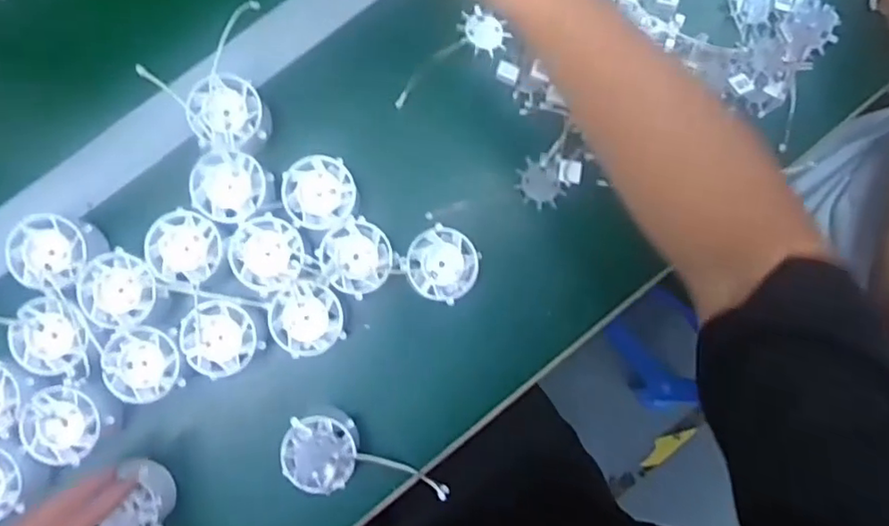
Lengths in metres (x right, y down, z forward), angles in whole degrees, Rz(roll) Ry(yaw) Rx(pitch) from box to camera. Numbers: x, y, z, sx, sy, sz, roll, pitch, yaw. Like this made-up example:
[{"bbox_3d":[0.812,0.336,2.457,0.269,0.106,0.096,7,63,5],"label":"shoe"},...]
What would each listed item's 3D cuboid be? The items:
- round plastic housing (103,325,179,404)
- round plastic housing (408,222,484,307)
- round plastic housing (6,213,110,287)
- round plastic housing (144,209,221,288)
[{"bbox_3d":[-0.202,0.068,0.412,0.046,0.012,0.050,-8,87,-5],"label":"round plastic housing"},{"bbox_3d":[-0.001,0.001,0.432,0.049,0.010,0.050,0,86,-5],"label":"round plastic housing"},{"bbox_3d":[-0.262,-0.008,0.414,0.051,0.027,0.046,19,85,-3],"label":"round plastic housing"},{"bbox_3d":[-0.177,-0.011,0.417,0.048,0.008,0.048,0,86,-5],"label":"round plastic housing"}]

